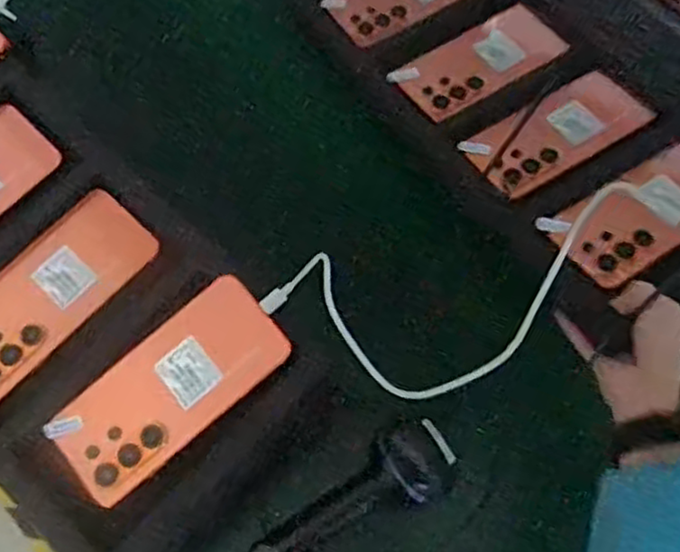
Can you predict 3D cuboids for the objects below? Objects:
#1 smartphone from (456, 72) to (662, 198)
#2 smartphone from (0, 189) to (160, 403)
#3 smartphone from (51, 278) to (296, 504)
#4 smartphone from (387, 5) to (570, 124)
[{"bbox_3d":[0.198,-0.130,0.642,0.171,0.008,0.079,-30,61,-15],"label":"smartphone"},{"bbox_3d":[-0.221,0.012,0.538,0.078,0.010,0.167,41,75,13],"label":"smartphone"},{"bbox_3d":[-0.119,0.079,0.503,0.169,0.006,0.076,-41,76,-6],"label":"smartphone"},{"bbox_3d":[0.134,-0.203,0.682,0.158,0.015,0.076,-32,74,-11],"label":"smartphone"}]

